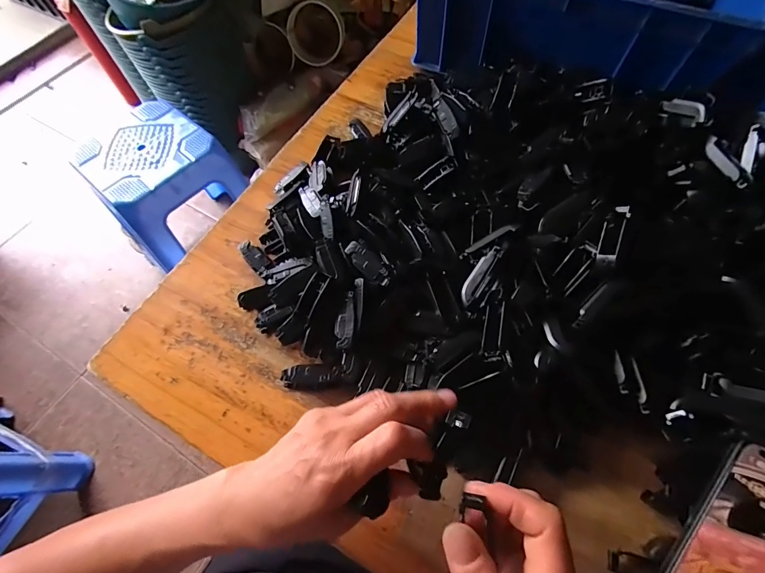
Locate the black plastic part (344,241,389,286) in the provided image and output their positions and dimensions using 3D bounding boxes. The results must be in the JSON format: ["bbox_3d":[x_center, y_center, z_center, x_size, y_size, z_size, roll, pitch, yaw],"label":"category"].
[{"bbox_3d":[-0.012,-0.019,0.317,0.016,0.009,0.047,-41,70,-17],"label":"black plastic part"}]

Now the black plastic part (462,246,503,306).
[{"bbox_3d":[0.078,-0.009,0.303,0.015,0.005,0.051,32,87,16],"label":"black plastic part"}]

